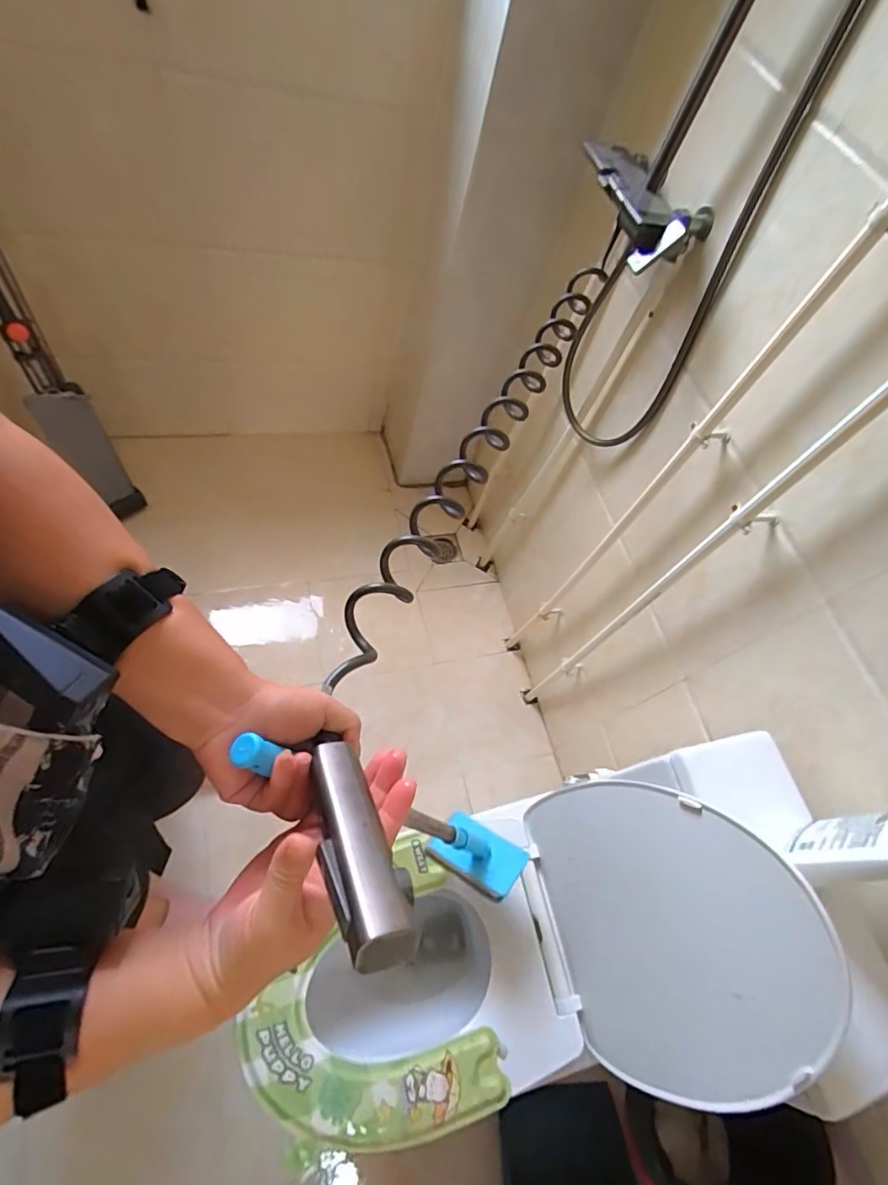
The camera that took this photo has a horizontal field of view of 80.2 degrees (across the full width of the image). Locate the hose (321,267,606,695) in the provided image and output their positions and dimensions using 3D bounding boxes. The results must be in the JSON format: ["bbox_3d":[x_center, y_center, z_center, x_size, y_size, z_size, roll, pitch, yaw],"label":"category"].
[{"bbox_3d":[0.055,-0.193,0.638,0.047,0.069,0.717,21,57,15],"label":"hose"}]

